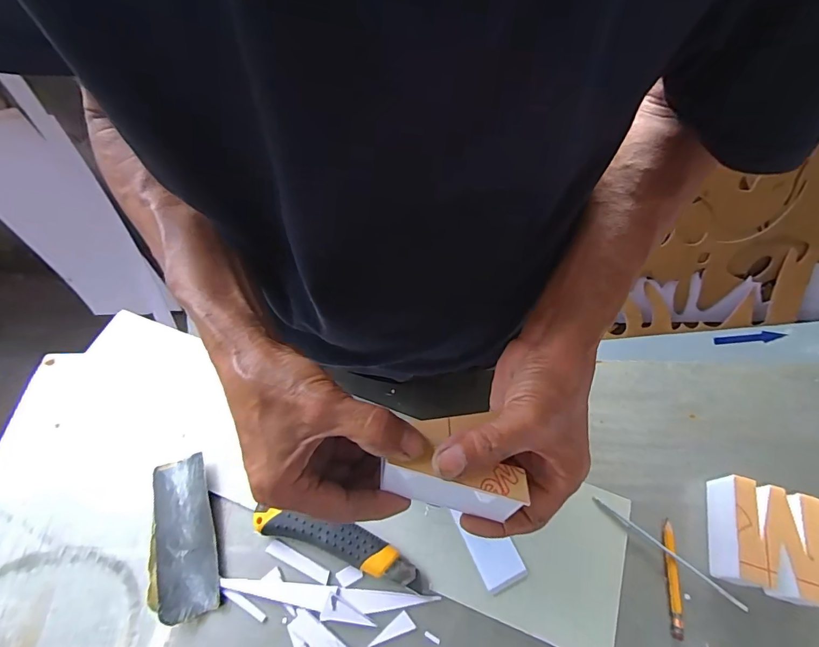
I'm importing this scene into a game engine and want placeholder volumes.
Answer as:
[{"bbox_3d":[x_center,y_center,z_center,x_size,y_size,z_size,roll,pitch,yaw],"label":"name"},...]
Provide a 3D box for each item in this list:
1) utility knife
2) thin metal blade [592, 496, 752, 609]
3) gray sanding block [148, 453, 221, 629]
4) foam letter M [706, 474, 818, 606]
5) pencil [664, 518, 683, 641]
[{"bbox_3d":[-0.062,0.199,0.379,0.166,0.021,0.031,14,63,9],"label":"utility knife"},{"bbox_3d":[0.230,0.202,0.373,0.135,0.009,0.008,35,68,18],"label":"thin metal blade"},{"bbox_3d":[-0.212,0.195,0.387,0.055,0.019,0.137,-16,62,-8],"label":"gray sanding block"},{"bbox_3d":[0.307,0.188,0.366,0.075,0.045,0.084,14,63,9],"label":"foam letter M"},{"bbox_3d":[0.233,0.224,0.369,0.009,0.008,0.090,8,62,5],"label":"pencil"}]

